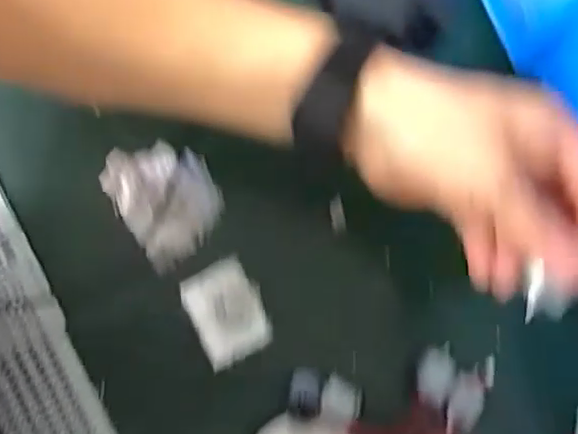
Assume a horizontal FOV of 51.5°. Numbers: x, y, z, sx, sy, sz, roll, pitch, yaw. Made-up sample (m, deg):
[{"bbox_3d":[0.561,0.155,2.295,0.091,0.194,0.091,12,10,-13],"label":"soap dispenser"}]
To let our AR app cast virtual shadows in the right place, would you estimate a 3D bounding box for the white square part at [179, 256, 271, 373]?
[{"bbox_3d":[-0.034,0.053,0.330,0.039,0.008,0.052,-25,81,-11],"label":"white square part"}]

